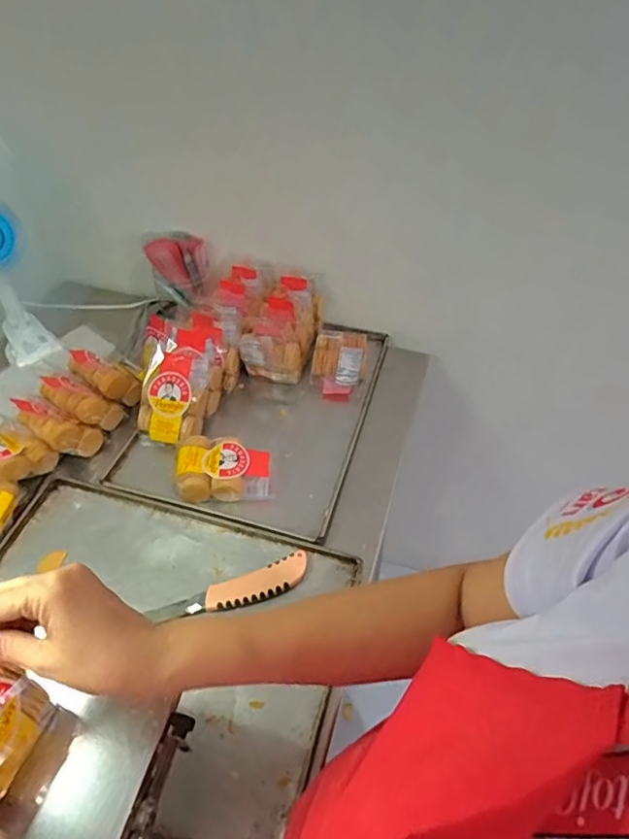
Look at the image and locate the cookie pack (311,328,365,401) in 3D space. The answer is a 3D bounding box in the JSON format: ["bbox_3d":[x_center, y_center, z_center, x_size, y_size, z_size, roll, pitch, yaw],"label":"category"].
[{"bbox_3d":[0.038,-0.093,0.872,0.084,0.038,0.137,8,48,8],"label":"cookie pack"}]

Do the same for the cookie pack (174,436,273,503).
[{"bbox_3d":[-0.122,0.063,0.727,0.120,0.036,0.092,-5,48,-3],"label":"cookie pack"}]

